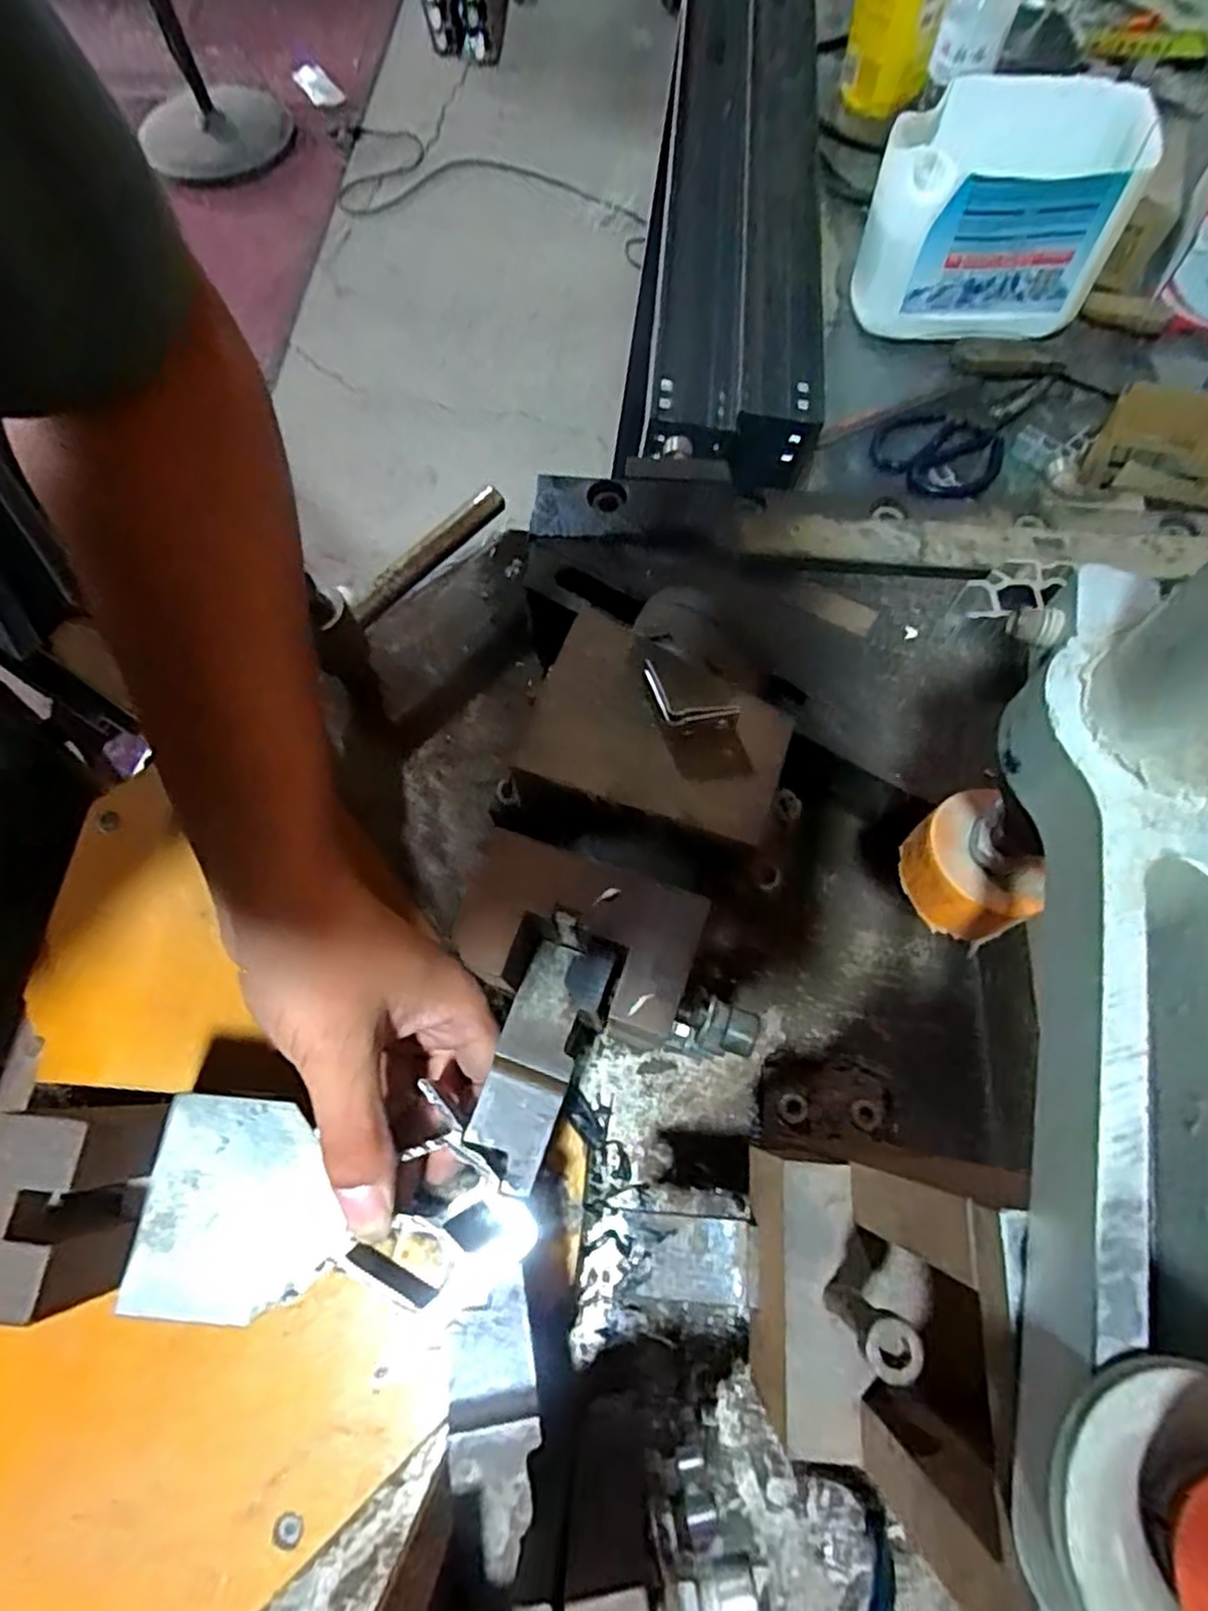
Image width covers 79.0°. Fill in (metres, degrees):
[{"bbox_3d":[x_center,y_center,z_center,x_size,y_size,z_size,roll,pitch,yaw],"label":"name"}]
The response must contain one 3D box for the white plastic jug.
[{"bbox_3d":[0.330,-0.503,0.633,0.203,0.146,0.129,12,69,4],"label":"white plastic jug"}]

